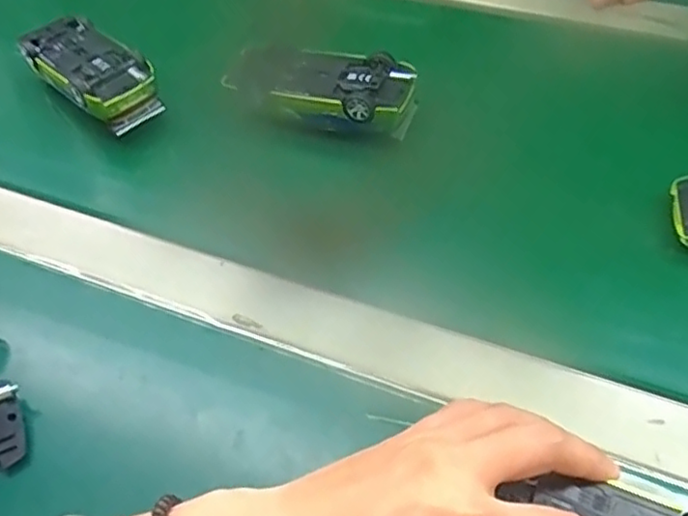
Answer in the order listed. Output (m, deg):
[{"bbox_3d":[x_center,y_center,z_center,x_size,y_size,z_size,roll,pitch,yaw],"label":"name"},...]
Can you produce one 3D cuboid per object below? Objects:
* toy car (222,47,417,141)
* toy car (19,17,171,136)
[{"bbox_3d":[-0.014,-0.115,0.450,0.124,0.037,0.053,5,54,8],"label":"toy car"},{"bbox_3d":[-0.187,-0.138,0.481,0.055,0.035,0.118,-37,60,-21],"label":"toy car"}]

